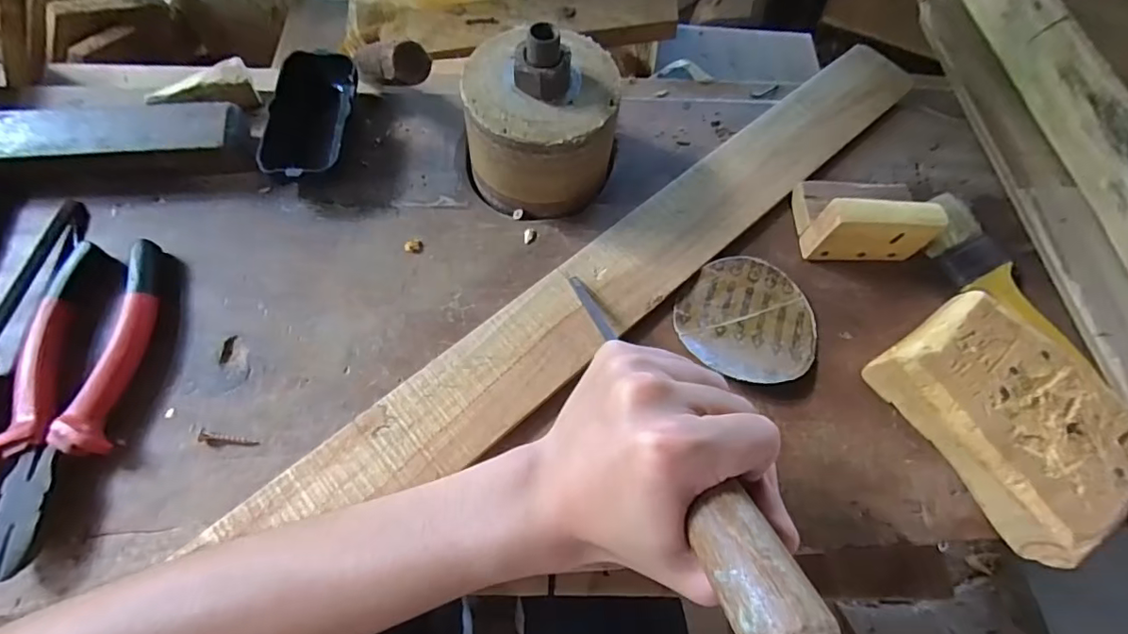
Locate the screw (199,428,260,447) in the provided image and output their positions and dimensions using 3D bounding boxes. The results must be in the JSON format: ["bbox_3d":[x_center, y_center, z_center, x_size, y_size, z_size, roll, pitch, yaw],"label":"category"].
[{"bbox_3d":[-0.188,0.070,0.302,0.031,0.005,0.008,12,64,2],"label":"screw"}]

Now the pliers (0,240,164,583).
[{"bbox_3d":[-0.276,0.038,0.302,0.061,0.016,0.185,0,64,-3],"label":"pliers"}]

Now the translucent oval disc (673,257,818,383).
[{"bbox_3d":[0.122,0.002,0.353,0.087,0.013,0.085,39,68,14],"label":"translucent oval disc"}]

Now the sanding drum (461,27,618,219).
[{"bbox_3d":[-0.014,-0.134,0.356,0.099,0.093,0.098,5,66,-2],"label":"sanding drum"}]

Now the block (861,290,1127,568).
[{"bbox_3d":[0.264,0.054,0.318,0.094,0.037,0.133,-30,70,-16],"label":"block"}]

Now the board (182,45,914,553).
[{"bbox_3d":[0.063,-0.042,0.370,0.572,0.007,0.067,-37,72,-19],"label":"board"}]

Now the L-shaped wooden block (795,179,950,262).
[{"bbox_3d":[0.203,-0.073,0.360,0.079,0.045,0.058,1,66,-4],"label":"L-shaped wooden block"}]

